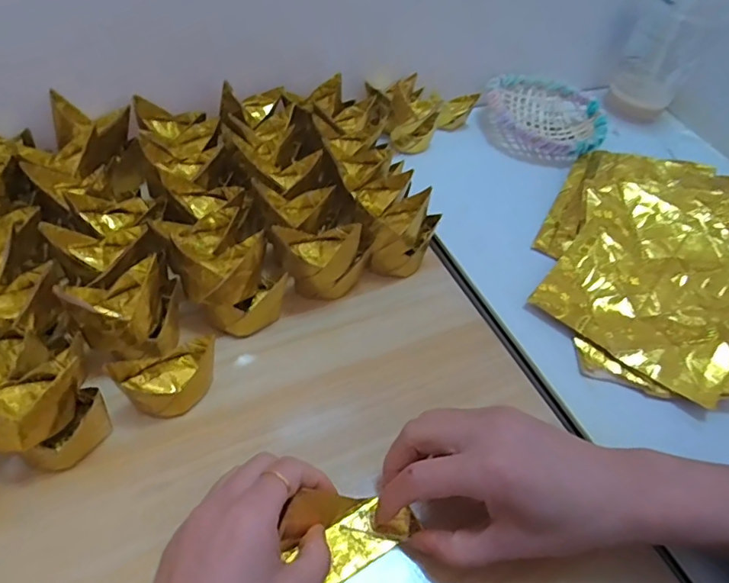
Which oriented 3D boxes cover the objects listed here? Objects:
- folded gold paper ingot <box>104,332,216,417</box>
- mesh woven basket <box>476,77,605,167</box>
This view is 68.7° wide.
[{"bbox_3d":[-0.117,0.051,0.323,0.053,0.038,0.037,-34,61,-30],"label":"folded gold paper ingot"},{"bbox_3d":[0.194,-0.187,0.571,0.128,0.036,0.123,5,49,-5],"label":"mesh woven basket"}]

